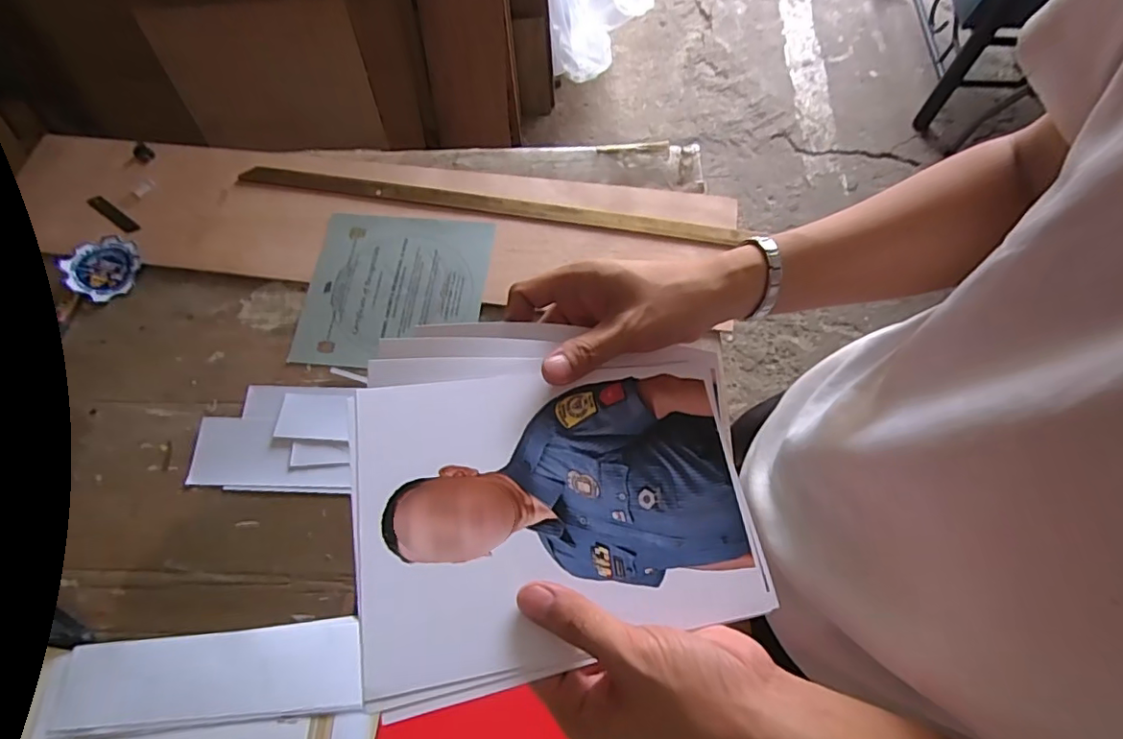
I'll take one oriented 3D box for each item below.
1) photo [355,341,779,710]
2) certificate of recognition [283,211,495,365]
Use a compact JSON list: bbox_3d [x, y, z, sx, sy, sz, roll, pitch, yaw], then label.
[{"bbox_3d":[0.003,0.069,0.299,0.211,0.009,0.150,-5,68,-18],"label":"photo"},{"bbox_3d":[-0.208,-0.106,0.688,0.224,0.010,0.208,2,67,4],"label":"certificate of recognition"}]

